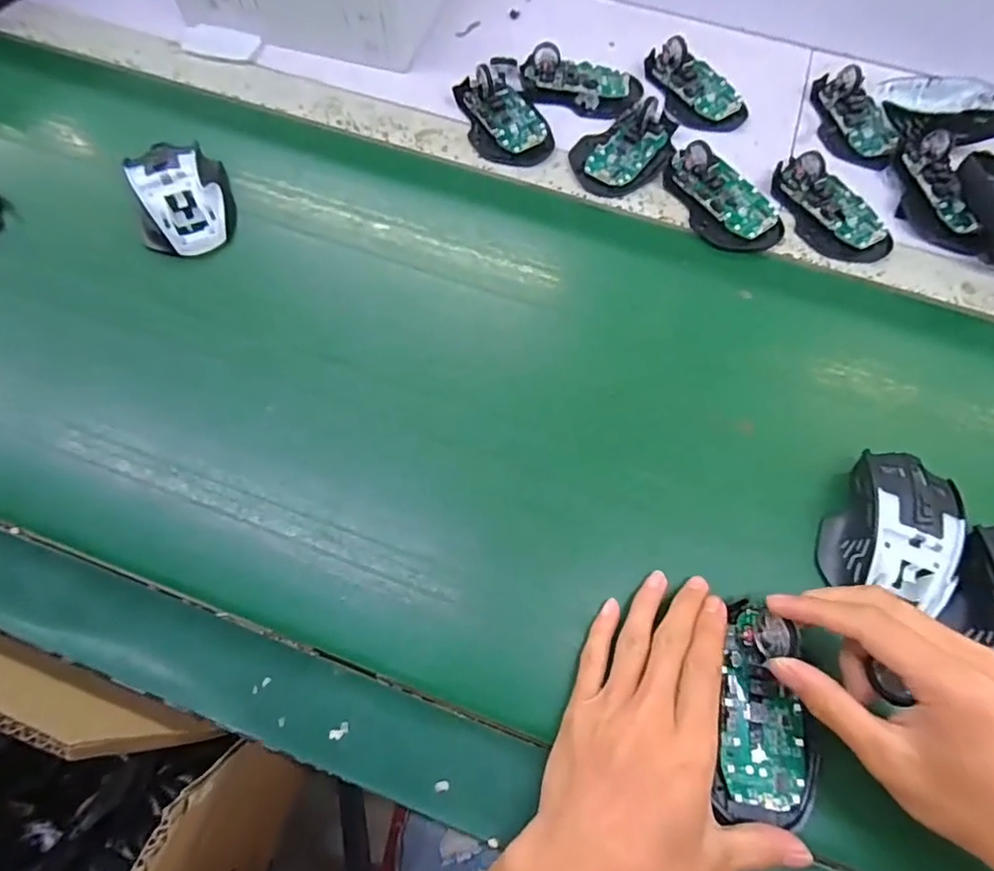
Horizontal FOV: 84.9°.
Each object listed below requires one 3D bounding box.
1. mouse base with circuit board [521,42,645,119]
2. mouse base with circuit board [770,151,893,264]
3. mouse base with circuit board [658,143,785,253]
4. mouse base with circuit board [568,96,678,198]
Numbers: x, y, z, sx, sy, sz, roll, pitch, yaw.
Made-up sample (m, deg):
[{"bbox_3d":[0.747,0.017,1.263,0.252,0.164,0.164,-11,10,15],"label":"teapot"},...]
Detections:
[{"bbox_3d":[0.082,-0.341,0.515,0.114,0.029,0.063,12,66,3],"label":"mouse base with circuit board"},{"bbox_3d":[0.286,-0.196,0.459,0.068,0.025,0.109,-18,68,-10],"label":"mouse base with circuit board"},{"bbox_3d":[0.191,-0.206,0.457,0.065,0.029,0.112,-30,71,-14],"label":"mouse base with circuit board"},{"bbox_3d":[0.112,-0.259,0.482,0.073,0.024,0.106,35,70,12],"label":"mouse base with circuit board"}]

